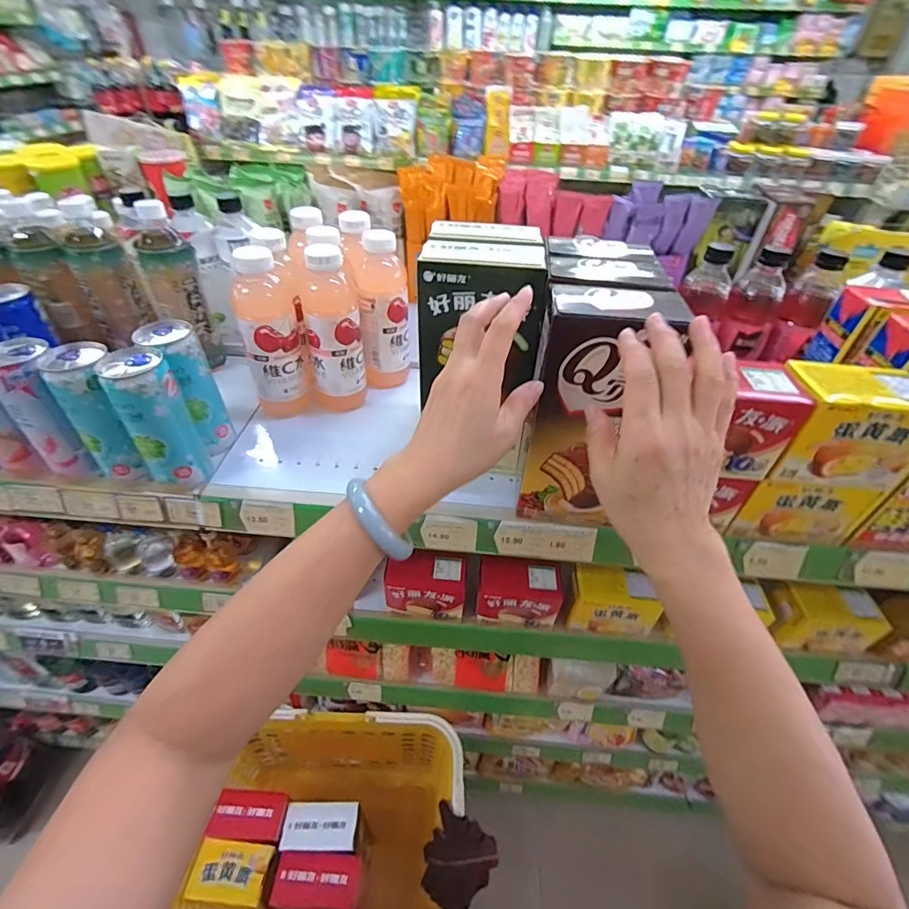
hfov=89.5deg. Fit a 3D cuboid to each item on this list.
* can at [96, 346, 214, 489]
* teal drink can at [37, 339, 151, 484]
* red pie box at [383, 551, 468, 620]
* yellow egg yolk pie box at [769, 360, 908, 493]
[{"bbox_3d":[-0.297,-0.026,0.469,0.056,0.152,0.062,-26,50,-28],"label":"can"},{"bbox_3d":[-0.355,-0.039,0.461,0.052,0.136,0.051,2,42,-2],"label":"teal drink can"},{"bbox_3d":[-0.035,0.178,0.629,0.112,0.072,0.059,6,42,3],"label":"red pie box"},{"bbox_3d":[0.340,-0.026,0.406,0.110,0.091,0.064,4,42,0],"label":"yellow egg yolk pie box"}]

